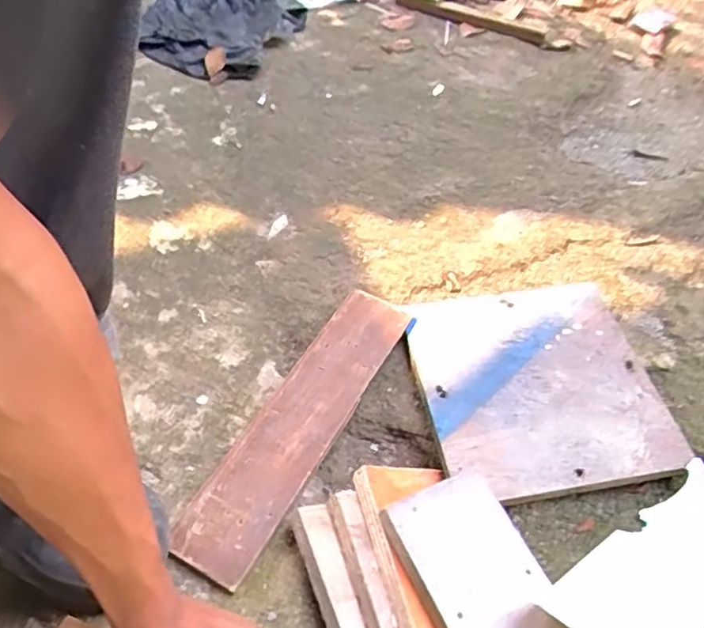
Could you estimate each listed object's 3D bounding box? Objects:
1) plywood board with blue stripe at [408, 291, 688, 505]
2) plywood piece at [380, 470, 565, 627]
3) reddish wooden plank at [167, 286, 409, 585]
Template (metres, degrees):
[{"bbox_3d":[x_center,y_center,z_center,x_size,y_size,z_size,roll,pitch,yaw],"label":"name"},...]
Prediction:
[{"bbox_3d":[0.201,0.077,0.665,0.249,0.024,0.245,-6,49,-10],"label":"plywood board with blue stripe"},{"bbox_3d":[0.111,0.221,0.509,0.117,0.017,0.166,-12,57,-33],"label":"plywood piece"},{"bbox_3d":[-0.051,0.107,0.624,0.082,0.031,0.346,25,51,17],"label":"reddish wooden plank"}]

